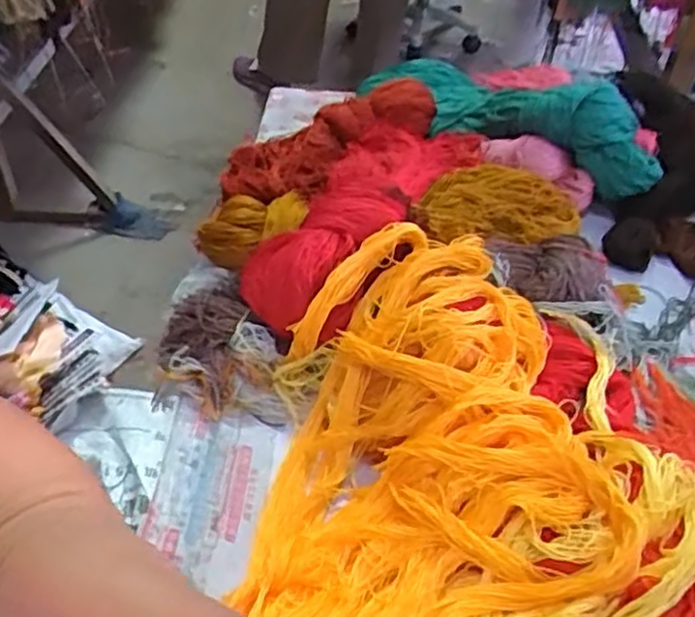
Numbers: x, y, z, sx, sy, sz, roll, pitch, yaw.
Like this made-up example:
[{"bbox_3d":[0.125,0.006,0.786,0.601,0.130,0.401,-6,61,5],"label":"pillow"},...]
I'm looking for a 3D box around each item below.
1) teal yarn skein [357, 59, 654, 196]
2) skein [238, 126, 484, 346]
[{"bbox_3d":[0.163,-0.213,0.750,0.329,0.093,0.079,28,49,23],"label":"teal yarn skein"},{"bbox_3d":[0.015,-0.095,0.643,0.111,0.068,0.289,21,47,17],"label":"skein"}]

